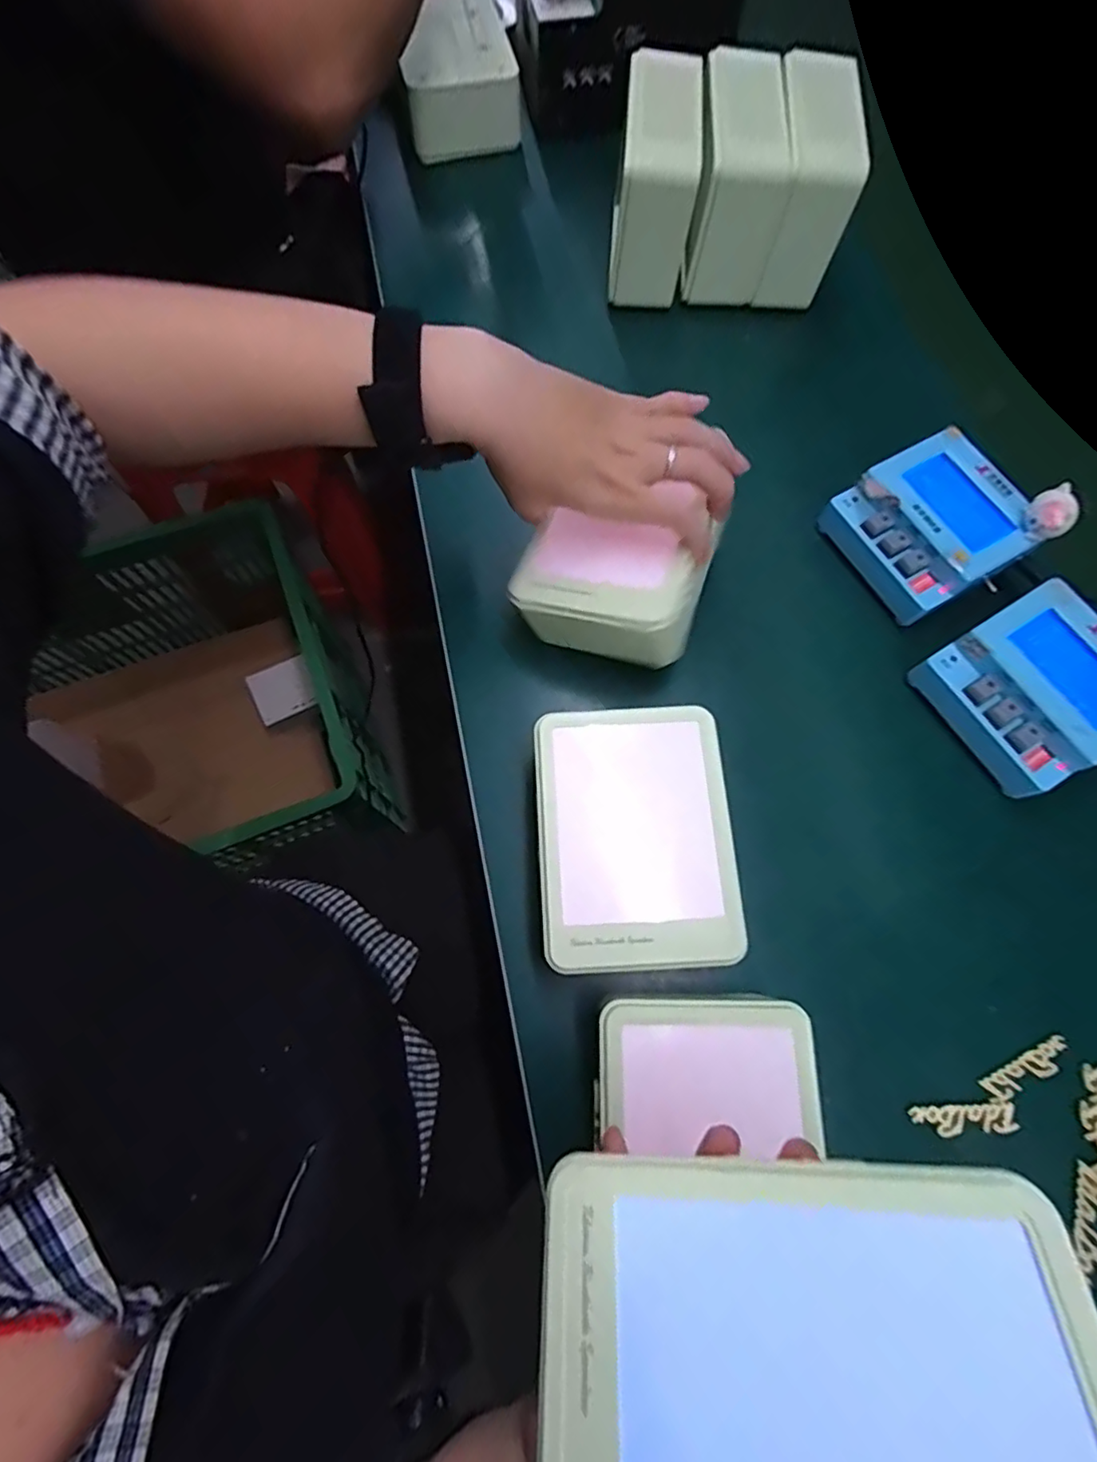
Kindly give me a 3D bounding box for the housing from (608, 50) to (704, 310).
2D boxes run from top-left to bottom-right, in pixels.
[{"bbox_3d":[0.084,-0.436,0.468,0.060,0.099,0.132,7,71,0],"label":"housing"}]

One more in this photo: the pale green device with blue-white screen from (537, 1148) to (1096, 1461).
[{"bbox_3d":[0.066,0.172,0.146,0.137,0.013,0.105,-9,52,14],"label":"pale green device with blue-white screen"}]

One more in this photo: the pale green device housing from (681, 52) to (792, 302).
[{"bbox_3d":[0.143,-0.435,0.475,0.068,0.108,0.136,7,71,0],"label":"pale green device housing"}]

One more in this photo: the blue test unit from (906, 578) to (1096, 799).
[{"bbox_3d":[0.306,-0.025,0.370,0.098,0.050,0.100,-30,75,-12],"label":"blue test unit"}]

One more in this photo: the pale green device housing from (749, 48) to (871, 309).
[{"bbox_3d":[0.200,-0.435,0.474,0.060,0.110,0.136,5,71,-1],"label":"pale green device housing"}]

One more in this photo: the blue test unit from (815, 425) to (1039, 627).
[{"bbox_3d":[0.260,-0.138,0.406,0.098,0.053,0.101,-24,74,-10],"label":"blue test unit"}]

